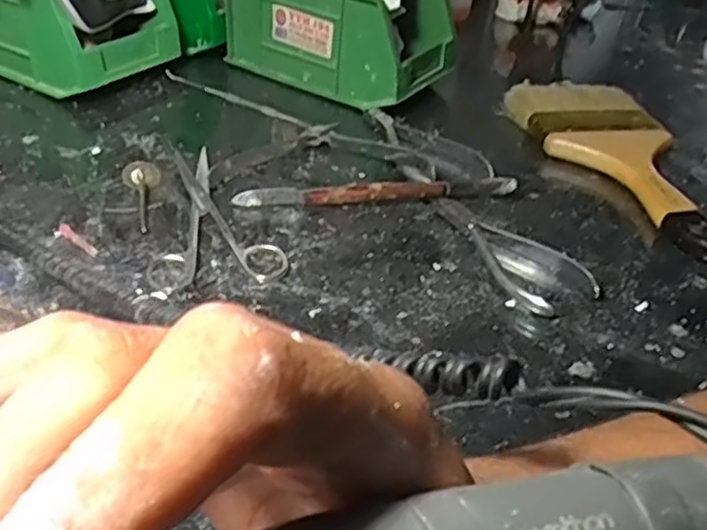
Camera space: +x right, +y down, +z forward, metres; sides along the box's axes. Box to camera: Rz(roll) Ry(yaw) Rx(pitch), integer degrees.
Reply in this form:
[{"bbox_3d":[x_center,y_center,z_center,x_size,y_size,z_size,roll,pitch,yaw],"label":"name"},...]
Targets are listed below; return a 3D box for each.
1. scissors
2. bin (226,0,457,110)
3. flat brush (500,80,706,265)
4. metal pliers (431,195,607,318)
[{"bbox_3d":[-0.085,-0.031,0.414,0.071,0.008,0.131,-6,39,-16],"label":"scissors"},{"bbox_3d":[-0.008,-0.197,0.580,0.166,0.083,0.098,26,41,24],"label":"bin"},{"bbox_3d":[0.196,-0.075,0.500,0.096,0.023,0.225,-6,39,-16],"label":"flat brush"},{"bbox_3d":[0.090,-0.010,0.408,0.049,0.010,0.111,-13,41,-23],"label":"metal pliers"}]

